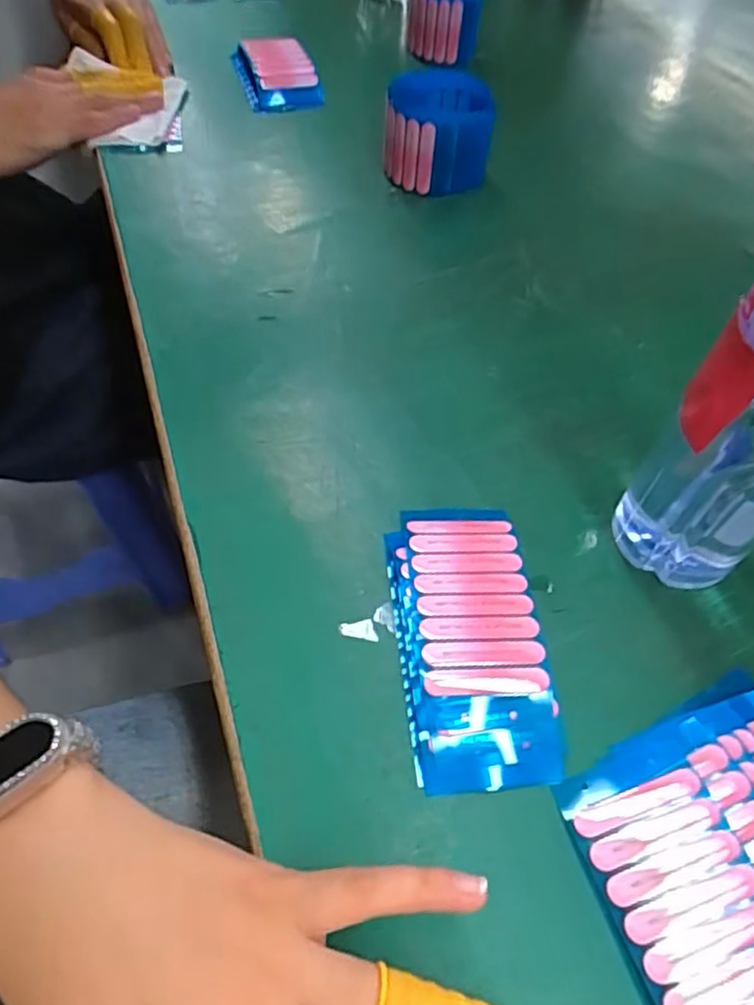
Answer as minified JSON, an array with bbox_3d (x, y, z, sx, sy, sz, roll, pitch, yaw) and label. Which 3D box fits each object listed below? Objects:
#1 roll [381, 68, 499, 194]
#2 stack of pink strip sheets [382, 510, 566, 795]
[{"bbox_3d":[0.048,-0.278,0.501,0.073,0.062,0.058,-9,56,-10],"label":"roll"},{"bbox_3d":[0.040,0.055,0.293,0.062,0.018,0.130,-1,55,-5],"label":"stack of pink strip sheets"}]

